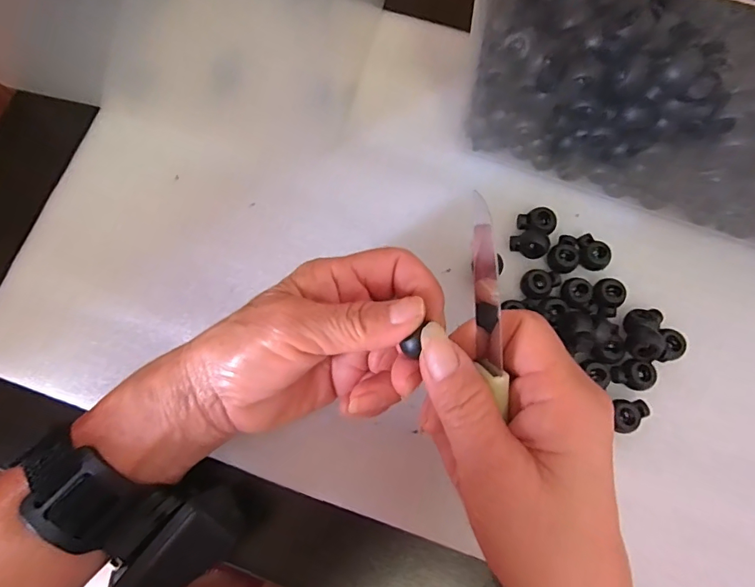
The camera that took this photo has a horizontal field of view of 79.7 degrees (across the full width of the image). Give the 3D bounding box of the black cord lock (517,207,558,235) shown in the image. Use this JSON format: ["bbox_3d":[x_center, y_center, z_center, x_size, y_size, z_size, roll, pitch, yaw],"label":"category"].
[{"bbox_3d":[0.105,-0.047,0.297,0.024,0.008,0.017,9,77,4],"label":"black cord lock"}]

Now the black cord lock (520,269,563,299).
[{"bbox_3d":[0.103,-0.008,0.285,0.023,0.010,0.018,-34,78,-6],"label":"black cord lock"}]

